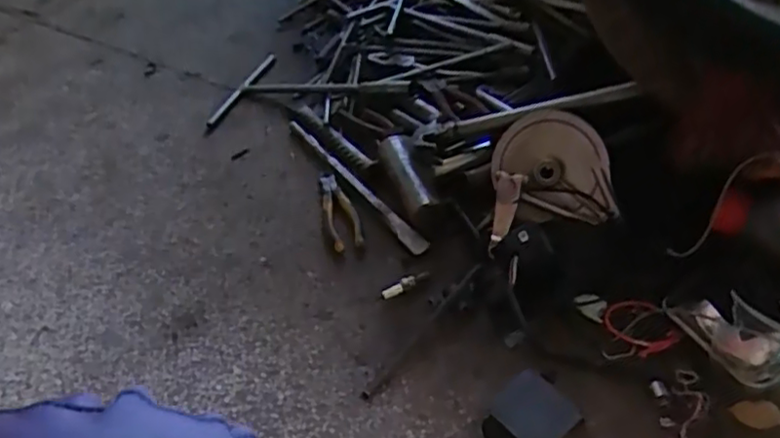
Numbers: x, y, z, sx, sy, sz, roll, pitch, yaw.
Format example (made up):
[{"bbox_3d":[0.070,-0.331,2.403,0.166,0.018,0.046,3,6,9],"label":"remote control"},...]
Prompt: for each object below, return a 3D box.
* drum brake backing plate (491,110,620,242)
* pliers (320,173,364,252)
[{"bbox_3d":[0.177,-0.055,0.754,0.130,0.033,0.133,-11,84,19],"label":"drum brake backing plate"},{"bbox_3d":[-0.067,-0.013,0.859,0.041,0.019,0.157,-14,45,-7],"label":"pliers"}]

